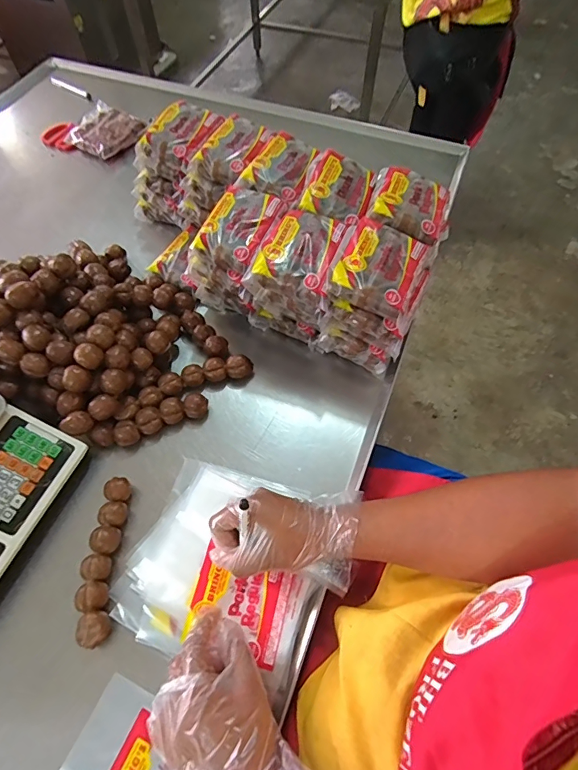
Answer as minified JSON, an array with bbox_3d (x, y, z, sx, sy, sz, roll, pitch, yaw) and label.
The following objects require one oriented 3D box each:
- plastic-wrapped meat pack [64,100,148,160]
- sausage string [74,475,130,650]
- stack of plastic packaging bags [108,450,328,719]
[{"bbox_3d":[-0.402,-0.550,0.946,0.149,0.038,0.139,32,67,18],"label":"plastic-wrapped meat pack"},{"bbox_3d":[-0.224,0.209,0.528,0.038,0.033,0.184,-2,61,1],"label":"sausage string"},{"bbox_3d":[-0.077,0.213,0.532,0.230,0.028,0.222,15,62,10],"label":"stack of plastic packaging bags"}]

